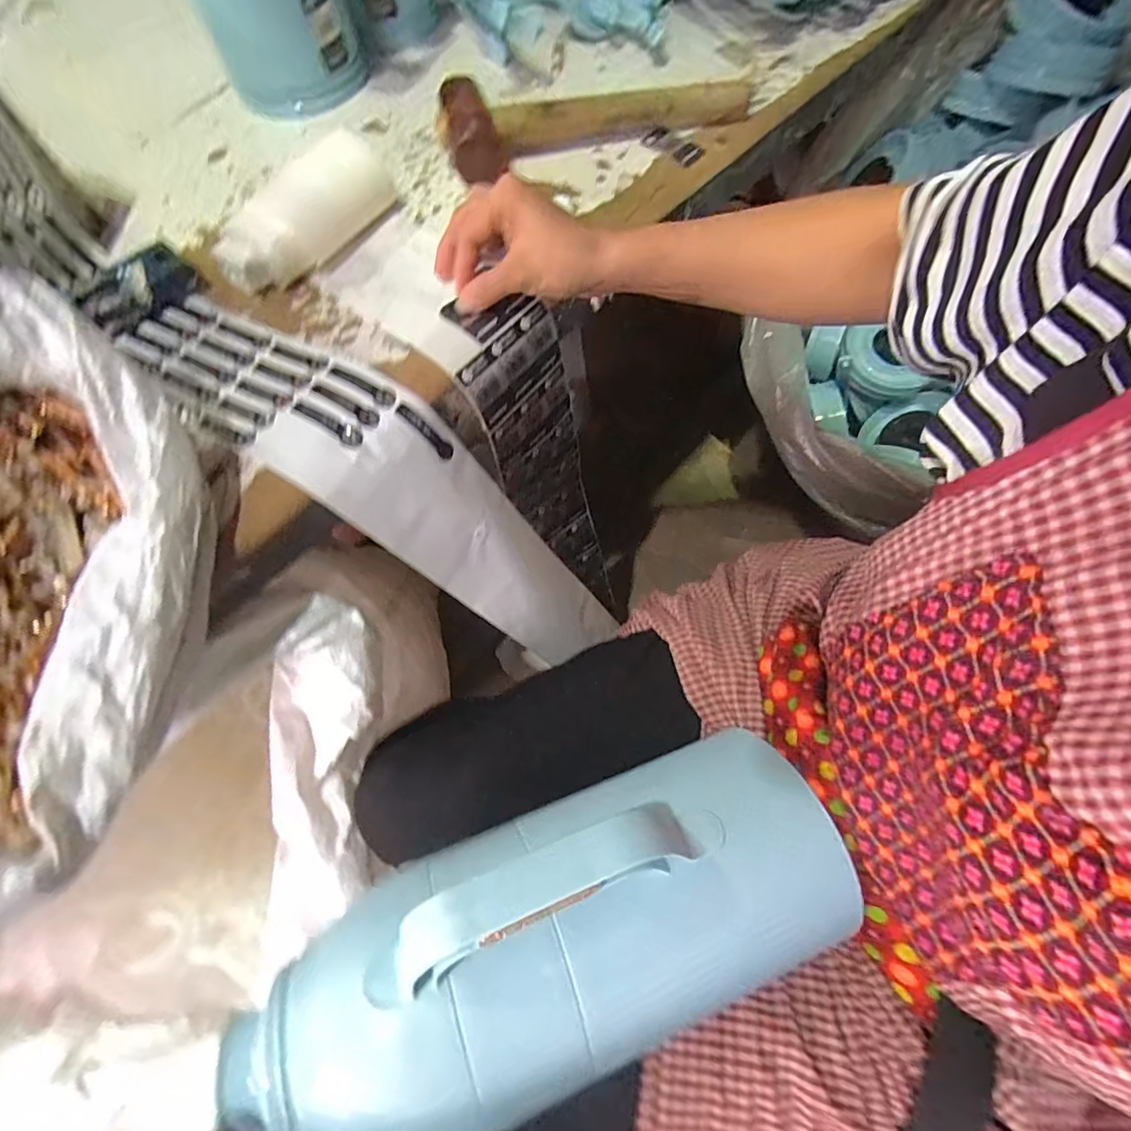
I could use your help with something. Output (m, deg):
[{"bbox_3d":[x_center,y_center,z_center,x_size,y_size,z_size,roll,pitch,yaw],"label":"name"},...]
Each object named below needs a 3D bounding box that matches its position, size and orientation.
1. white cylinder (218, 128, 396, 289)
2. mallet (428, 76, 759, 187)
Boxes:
[{"bbox_3d":[-0.212,-0.282,0.424,0.067,0.048,0.147,32,69,14],"label":"white cylinder"},{"bbox_3d":[0.031,-0.415,0.478,0.293,0.045,0.079,-19,67,-8],"label":"mallet"}]

